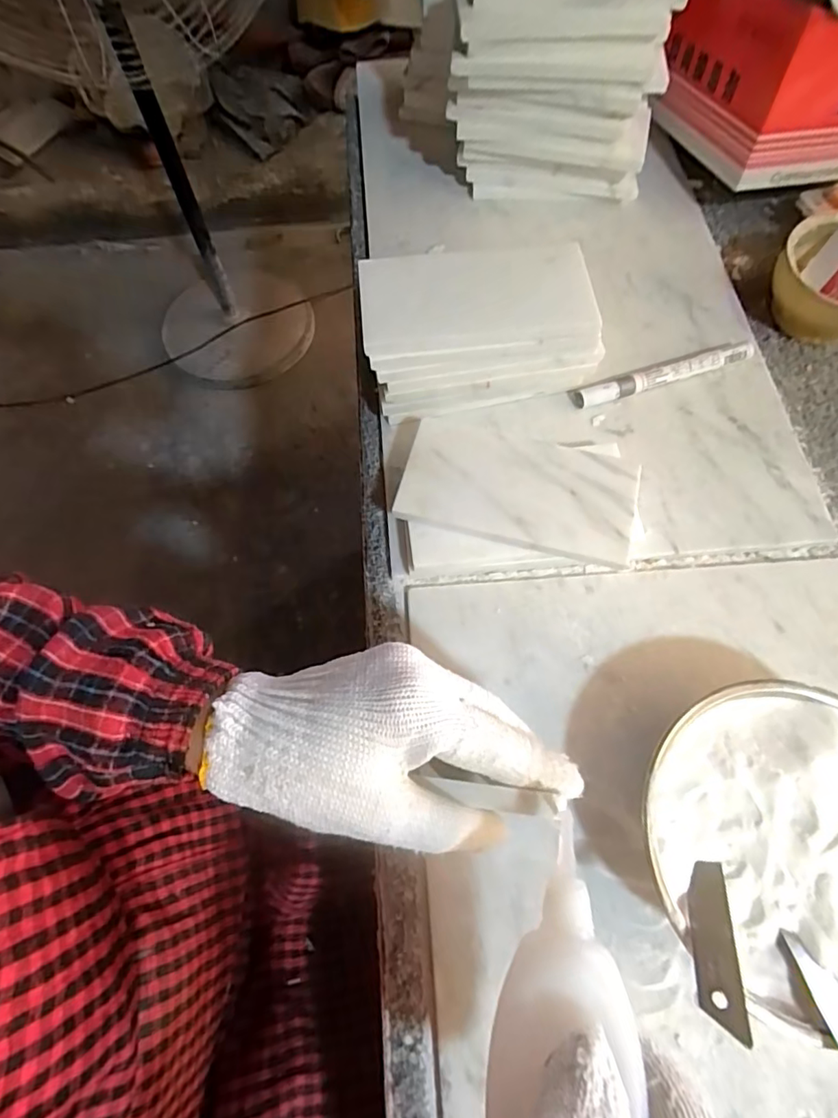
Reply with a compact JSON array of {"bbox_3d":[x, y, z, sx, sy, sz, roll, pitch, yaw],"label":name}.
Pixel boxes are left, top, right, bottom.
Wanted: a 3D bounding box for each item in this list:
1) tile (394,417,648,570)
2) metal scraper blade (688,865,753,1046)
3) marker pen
[{"bbox_3d":[0.064,-0.046,0.350,0.146,0.005,0.072,14,72,7],"label":"tile"},{"bbox_3d":[0.128,0.165,0.237,0.018,0.004,0.069,11,30,13],"label":"metal scraper blade"},{"bbox_3d":[0.185,-0.138,0.411,0.142,0.017,0.013,-16,69,-8],"label":"marker pen"}]

